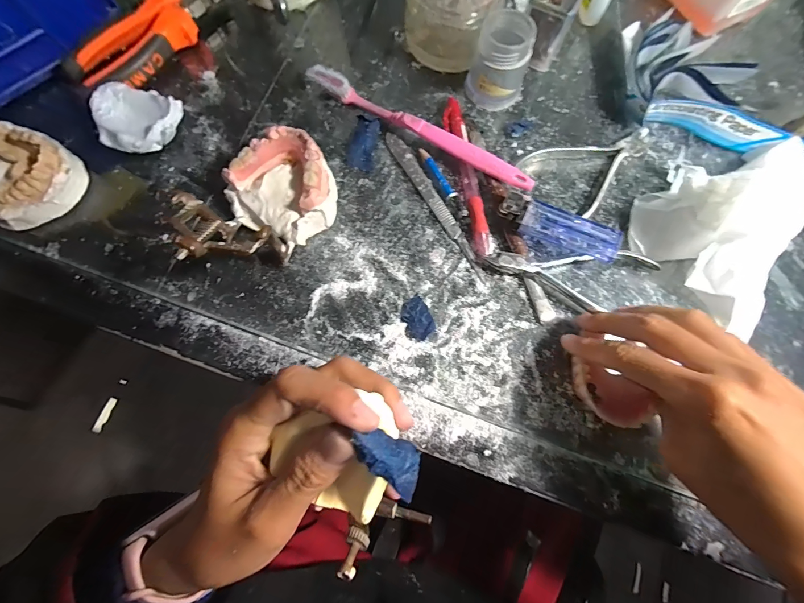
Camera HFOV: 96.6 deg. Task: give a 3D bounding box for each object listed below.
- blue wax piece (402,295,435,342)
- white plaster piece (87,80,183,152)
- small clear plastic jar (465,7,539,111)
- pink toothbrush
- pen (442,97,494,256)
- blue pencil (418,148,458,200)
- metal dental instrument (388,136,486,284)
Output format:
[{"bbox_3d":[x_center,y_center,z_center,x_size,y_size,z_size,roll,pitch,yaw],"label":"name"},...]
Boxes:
[{"bbox_3d":[0.010,0.012,0.245,0.020,0.004,0.029,-16,76,-4],"label":"blue wax piece"},{"bbox_3d":[-0.202,-0.138,0.275,0.054,0.025,0.054,0,75,0],"label":"white plaster piece"},{"bbox_3d":[0.076,-0.185,0.273,0.042,0.051,0.048,21,76,6],"label":"small clear plastic jar"},{"bbox_3d":[0.011,-0.132,0.275,0.192,0.020,0.014,31,78,8],"label":"pink toothbrush"},{"bbox_3d":[0.049,-0.096,0.270,0.015,0.009,0.131,-10,76,-2],"label":"pen"},{"bbox_3d":[0.026,-0.097,0.271,0.007,0.006,0.048,-28,77,-7],"label":"blue pencil"},{"bbox_3d":[0.025,-0.074,0.268,0.011,0.004,0.136,-30,77,-7],"label":"metal dental instrument"}]

